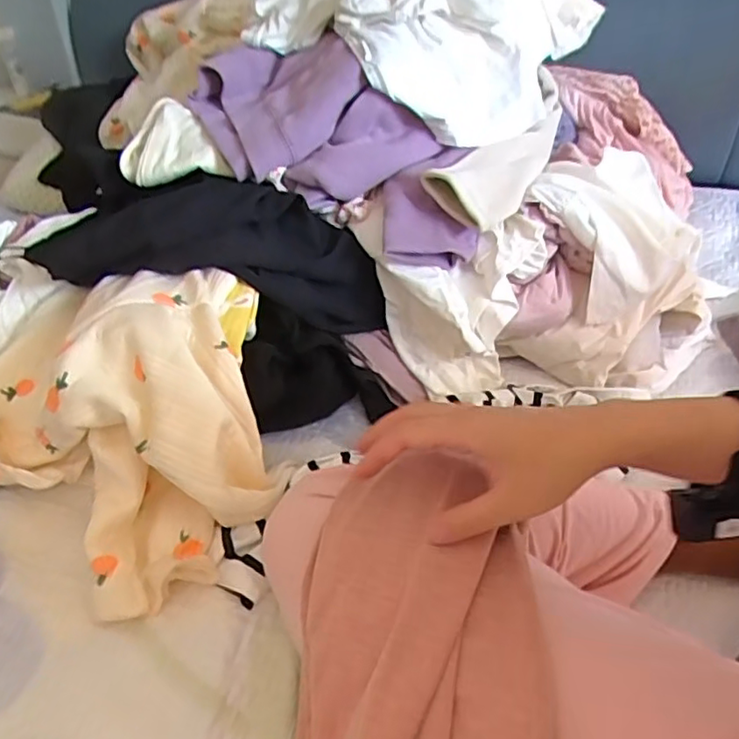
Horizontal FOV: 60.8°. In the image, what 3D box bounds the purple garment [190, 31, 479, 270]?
[{"bbox_3d":[-0.043,-0.264,0.720,0.183,0.110,0.410,-34,66,-32],"label":"purple garment"}]

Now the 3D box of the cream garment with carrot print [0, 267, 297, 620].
[{"bbox_3d":[-0.243,0.028,0.626,0.390,0.163,0.264,27,48,31],"label":"cream garment with carrot print"}]

